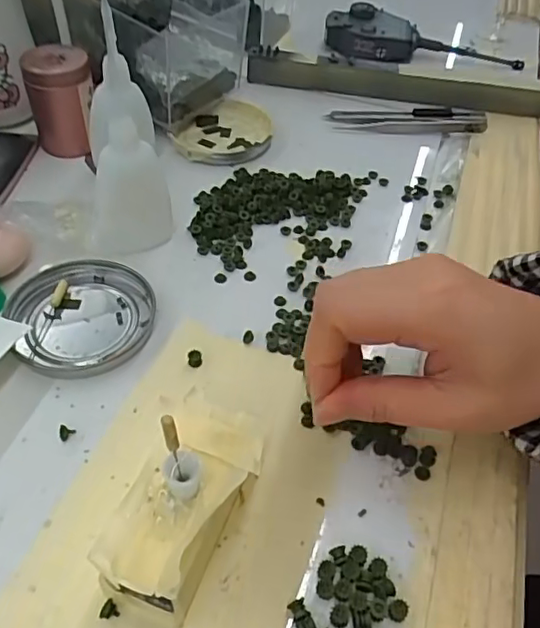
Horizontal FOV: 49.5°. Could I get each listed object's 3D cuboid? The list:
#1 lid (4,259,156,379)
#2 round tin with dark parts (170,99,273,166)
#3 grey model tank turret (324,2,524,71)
[{"bbox_3d":[-0.105,0.001,0.322,0.077,0.011,0.074,3,48,-3],"label":"lid"},{"bbox_3d":[-0.034,-0.140,0.454,0.068,0.011,0.080,20,50,12],"label":"round tin with dark parts"},{"bbox_3d":[0.143,-0.253,0.546,0.185,0.030,0.051,12,48,5],"label":"grey model tank turret"}]

